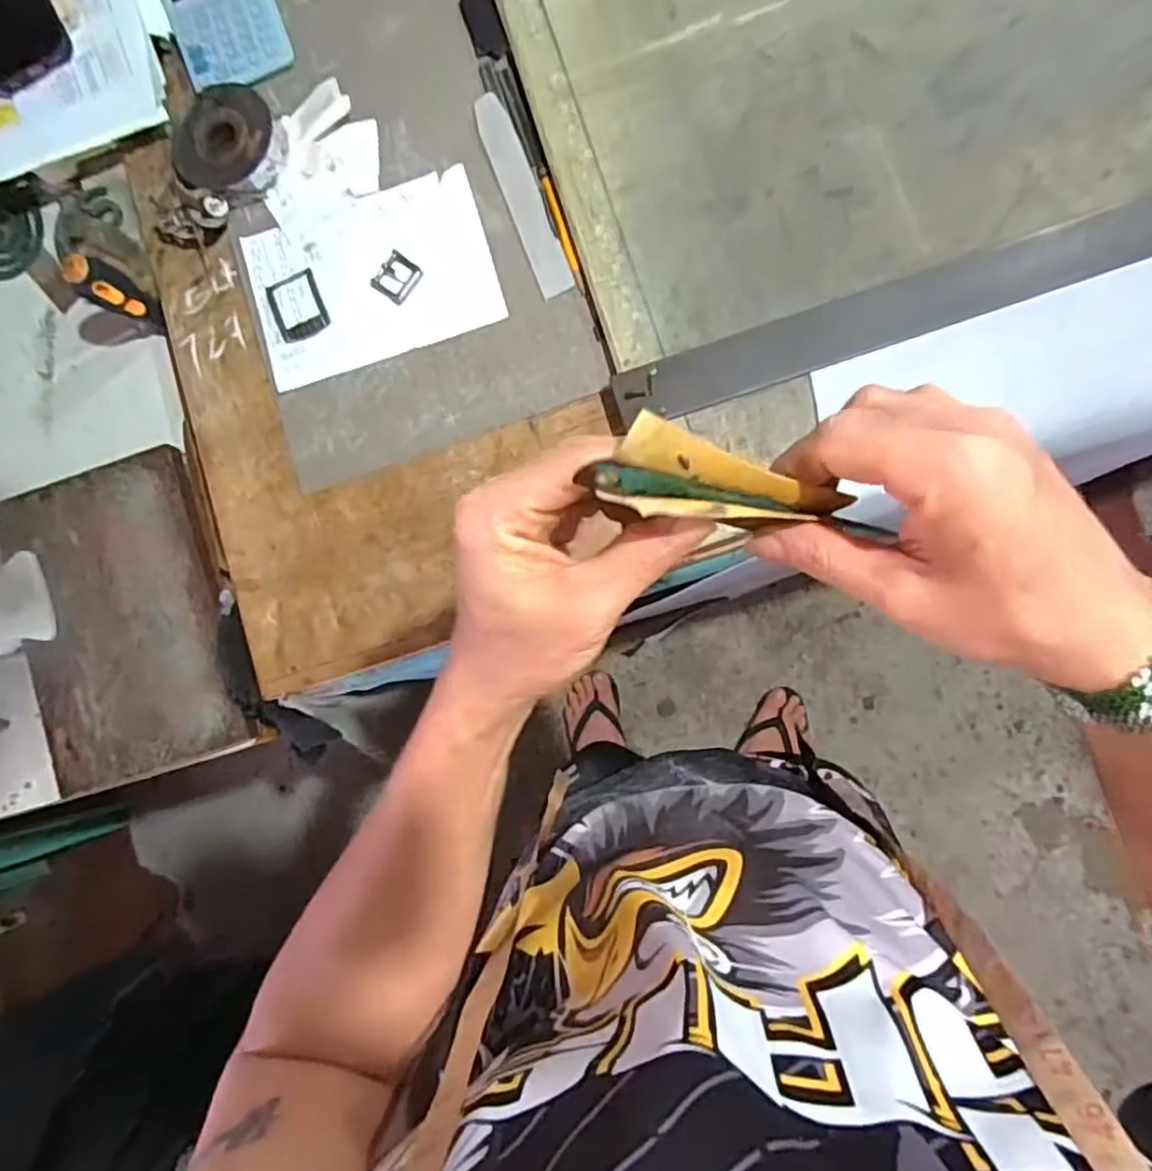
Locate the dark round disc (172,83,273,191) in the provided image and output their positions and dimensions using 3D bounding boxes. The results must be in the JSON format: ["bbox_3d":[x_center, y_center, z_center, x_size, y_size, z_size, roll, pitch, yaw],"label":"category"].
[{"bbox_3d":[-0.316,-0.401,0.630,0.094,0.028,0.079,-32,83,5],"label":"dark round disc"}]

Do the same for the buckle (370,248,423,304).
[{"bbox_3d":[-0.156,-0.268,0.610,0.033,0.004,0.038,37,92,9],"label":"buckle"}]

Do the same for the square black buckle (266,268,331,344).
[{"bbox_3d":[-0.246,-0.247,0.623,0.045,0.006,0.063,-22,84,6],"label":"square black buckle"}]

